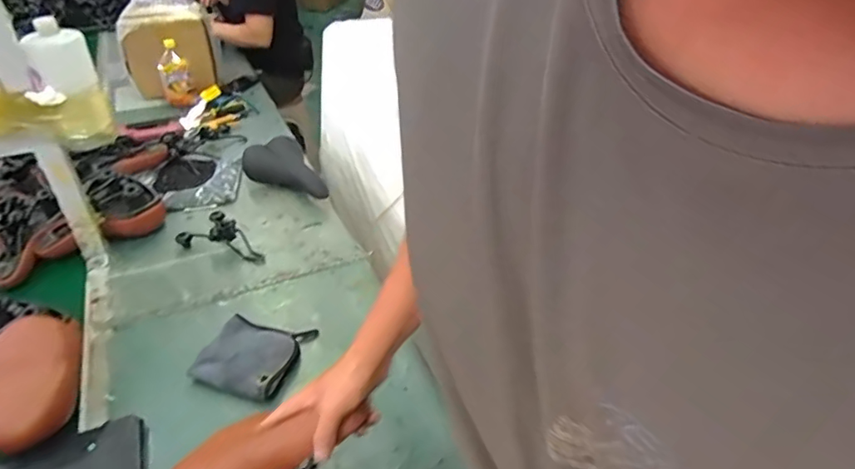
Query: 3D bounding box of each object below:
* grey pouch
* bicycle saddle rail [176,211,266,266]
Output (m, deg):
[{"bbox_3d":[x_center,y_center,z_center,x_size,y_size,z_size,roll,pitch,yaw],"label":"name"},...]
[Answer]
[{"bbox_3d":[-0.299,0.206,0.901,0.159,0.029,0.160,10,38,10],"label":"grey pouch"},{"bbox_3d":[-0.457,0.011,1.127,0.119,0.041,0.206,-27,46,-33],"label":"bicycle saddle rail"}]

